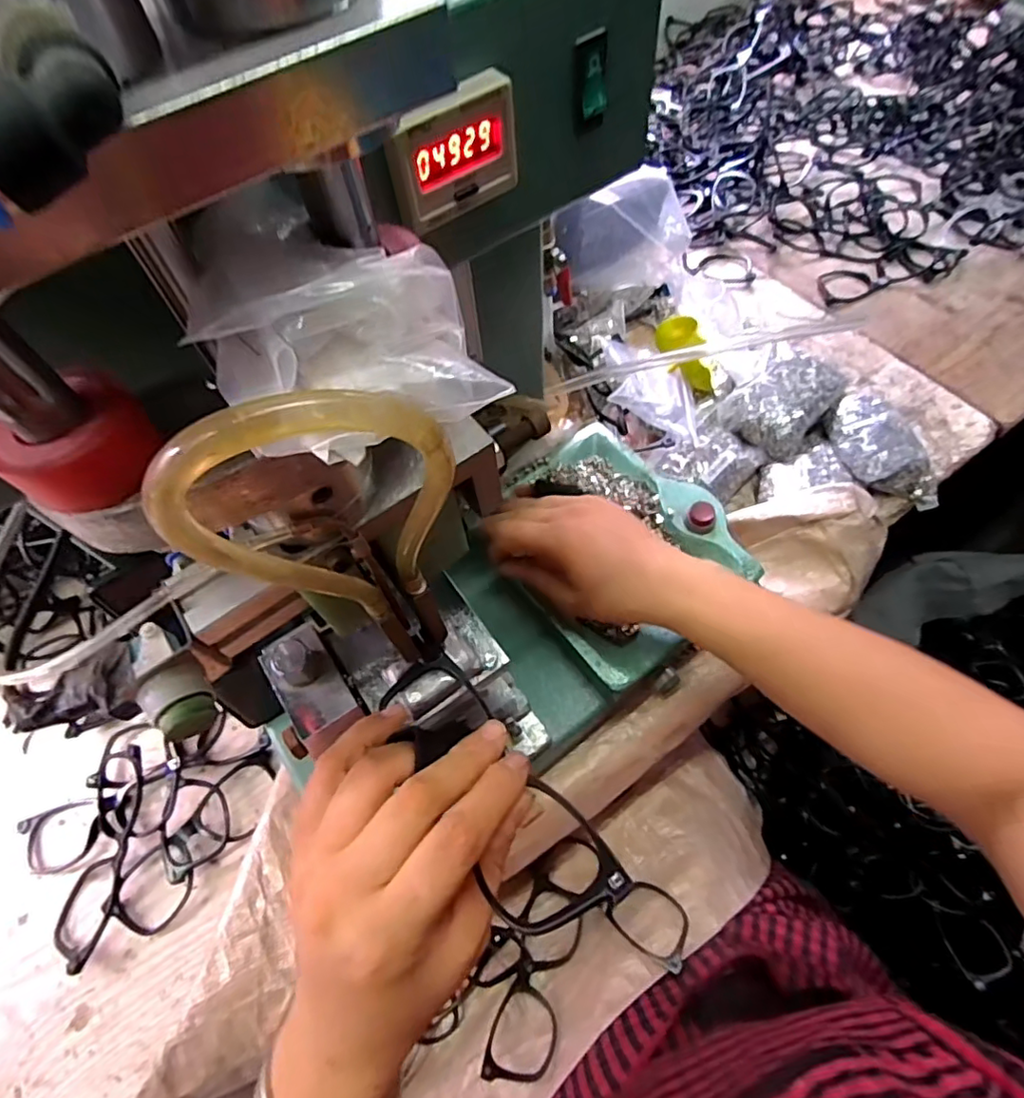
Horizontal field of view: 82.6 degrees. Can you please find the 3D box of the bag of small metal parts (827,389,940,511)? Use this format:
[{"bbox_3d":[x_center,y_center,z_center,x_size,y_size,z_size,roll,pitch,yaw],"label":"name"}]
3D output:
[{"bbox_3d":[0.342,-0.093,0.539,0.088,0.044,0.106,0,63,4],"label":"bag of small metal parts"}]

